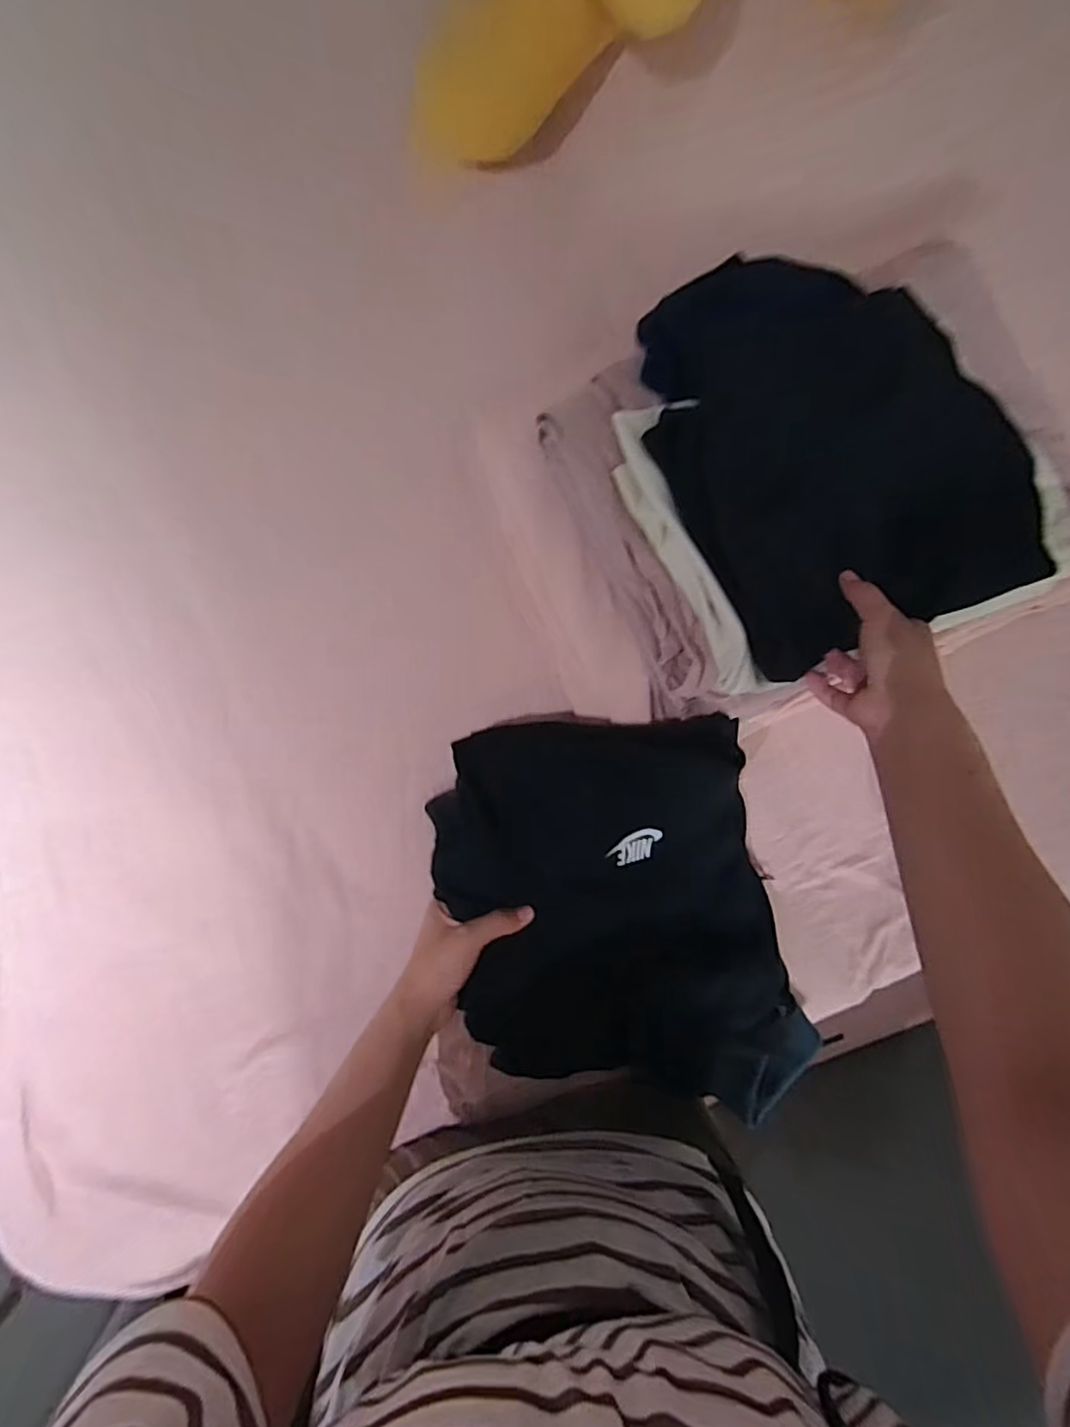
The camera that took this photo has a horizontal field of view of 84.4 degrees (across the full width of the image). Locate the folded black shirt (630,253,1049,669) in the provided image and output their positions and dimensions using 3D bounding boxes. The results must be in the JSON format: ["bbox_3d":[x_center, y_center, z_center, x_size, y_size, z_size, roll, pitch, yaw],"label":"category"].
[{"bbox_3d":[0.223,-0.205,0.453,0.247,0.051,0.309,-29,97,-1],"label":"folded black shirt"}]

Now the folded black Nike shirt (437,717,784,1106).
[{"bbox_3d":[0.053,0.161,0.502,0.308,0.060,0.298,-4,96,-4],"label":"folded black Nike shirt"}]

